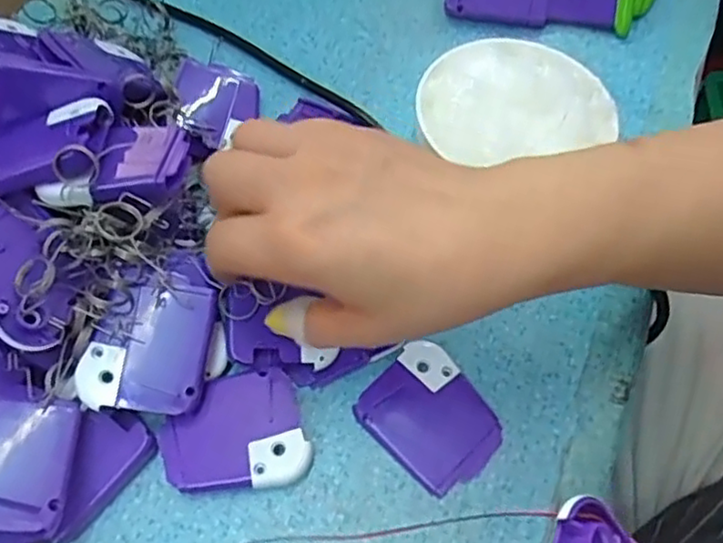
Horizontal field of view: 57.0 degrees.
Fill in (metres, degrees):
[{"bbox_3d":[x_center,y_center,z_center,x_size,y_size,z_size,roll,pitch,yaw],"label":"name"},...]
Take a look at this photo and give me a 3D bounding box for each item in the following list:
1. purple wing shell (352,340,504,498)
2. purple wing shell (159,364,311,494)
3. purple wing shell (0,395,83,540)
[{"bbox_3d":[0.033,0.067,0.307,0.060,0.006,0.051,42,67,17],"label":"purple wing shell"},{"bbox_3d":[-0.056,0.071,0.298,0.063,0.012,0.051,-2,62,-5],"label":"purple wing shell"},{"bbox_3d":[-0.142,0.075,0.262,0.051,0.010,0.059,14,42,-21],"label":"purple wing shell"}]

